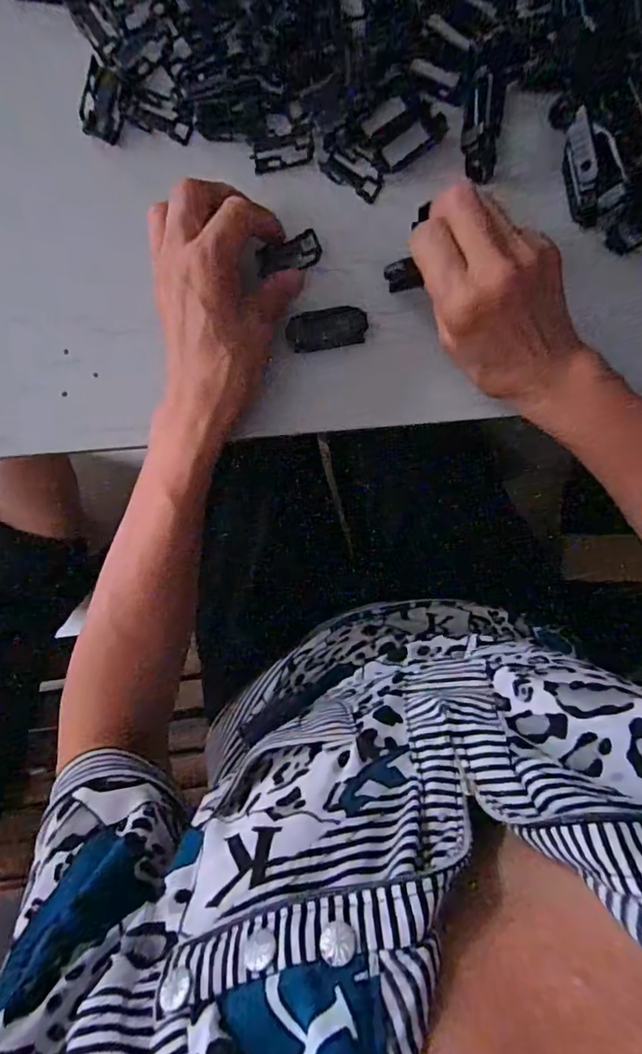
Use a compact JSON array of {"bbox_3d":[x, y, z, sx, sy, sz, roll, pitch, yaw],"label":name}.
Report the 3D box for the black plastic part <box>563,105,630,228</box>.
[{"bbox_3d":[0.164,-0.218,0.319,0.033,0.014,0.058,-12,103,43],"label":"black plastic part"}]

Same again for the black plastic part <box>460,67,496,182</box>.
[{"bbox_3d":[0.098,-0.250,0.325,0.019,0.008,0.066,-2,95,-1],"label":"black plastic part"}]

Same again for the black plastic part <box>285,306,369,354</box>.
[{"bbox_3d":[0.004,-0.127,0.335,0.051,0.011,0.024,-11,95,0],"label":"black plastic part"}]

